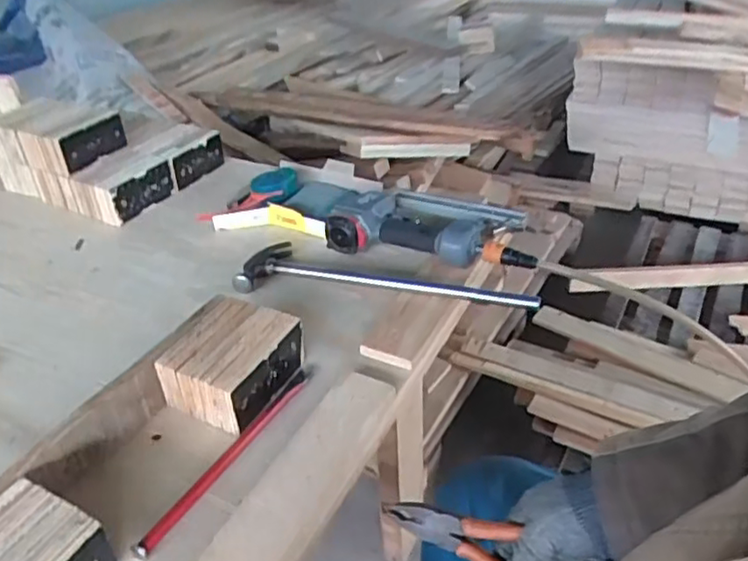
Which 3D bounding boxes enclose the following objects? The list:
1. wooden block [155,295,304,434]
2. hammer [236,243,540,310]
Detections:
[{"bbox_3d":[-0.141,0.080,0.645,0.103,0.057,0.121,13,38,20],"label":"wooden block"},{"bbox_3d":[0.015,-0.009,0.785,0.356,0.030,0.094,7,36,12],"label":"hammer"}]

